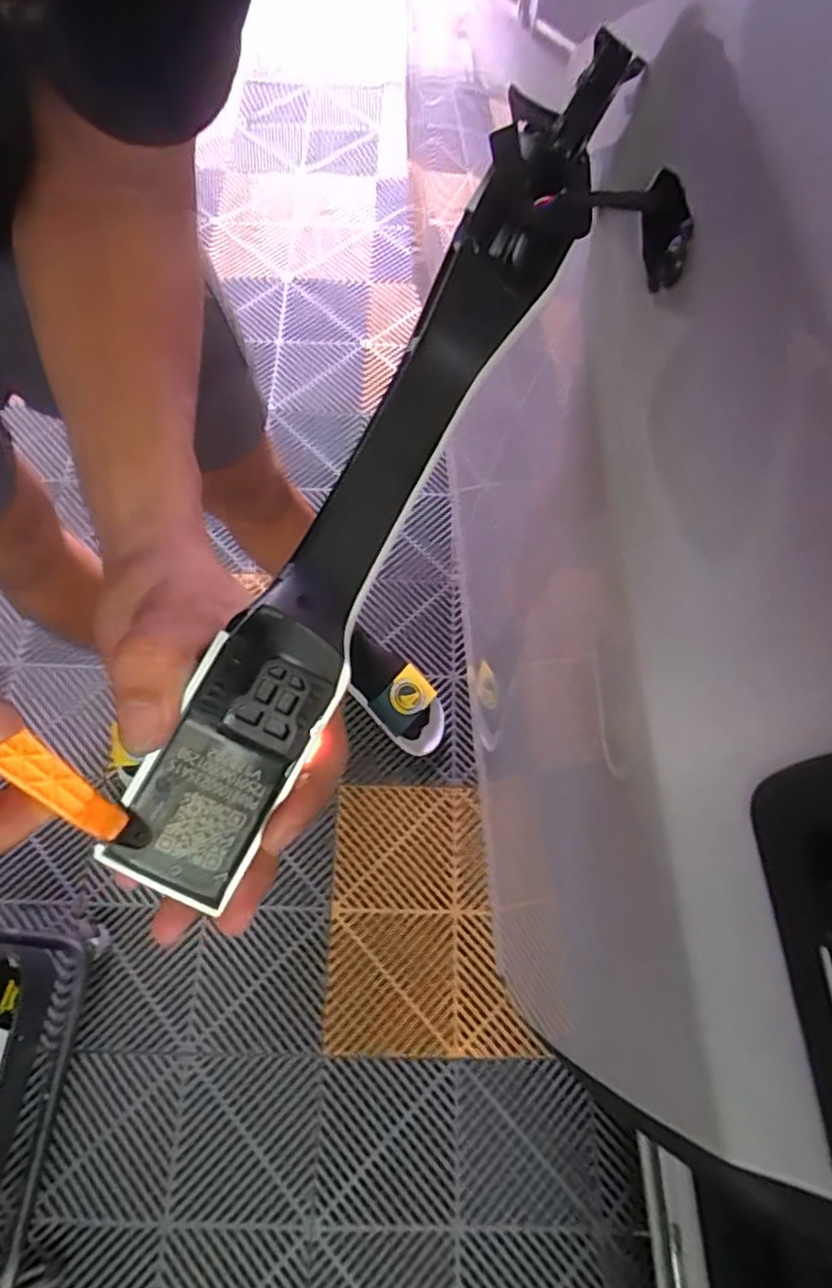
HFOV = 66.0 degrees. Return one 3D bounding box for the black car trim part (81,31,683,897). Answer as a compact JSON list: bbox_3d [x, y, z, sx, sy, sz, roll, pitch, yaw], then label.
[{"bbox_3d":[-0.001,-0.049,0.211,0.077,0.069,0.288,27,82,9],"label":"black car trim part"}]

